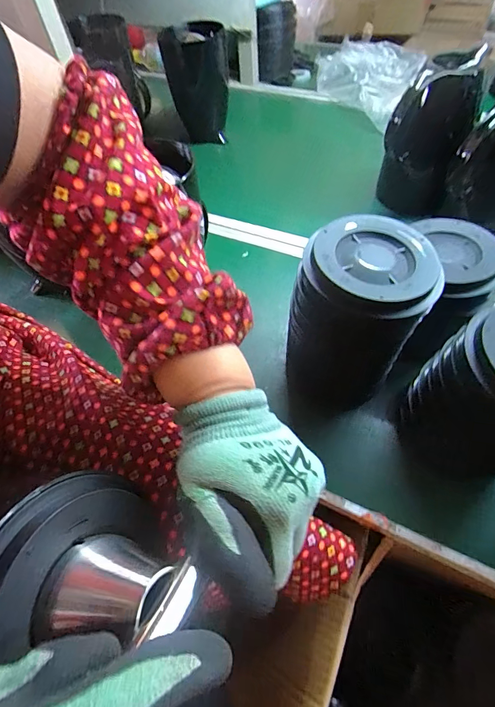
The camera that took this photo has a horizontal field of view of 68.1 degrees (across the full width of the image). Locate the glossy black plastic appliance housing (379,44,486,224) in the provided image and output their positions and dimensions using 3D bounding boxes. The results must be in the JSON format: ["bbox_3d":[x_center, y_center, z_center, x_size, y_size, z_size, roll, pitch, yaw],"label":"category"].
[{"bbox_3d":[0.285,-0.343,0.589,0.111,0.203,0.122,17,57,15],"label":"glossy black plastic appliance housing"}]

